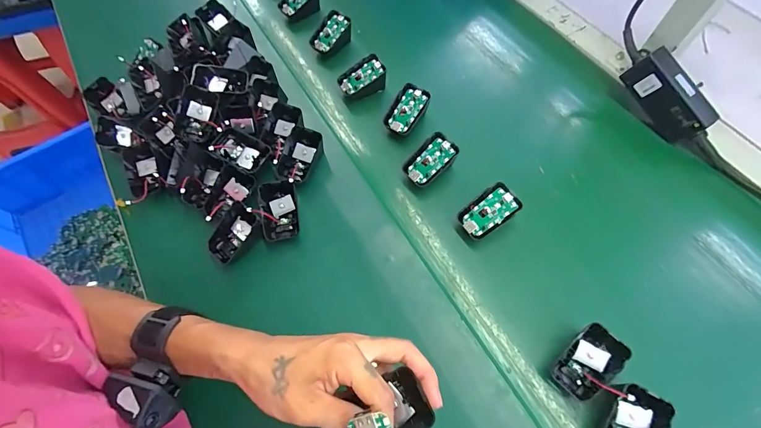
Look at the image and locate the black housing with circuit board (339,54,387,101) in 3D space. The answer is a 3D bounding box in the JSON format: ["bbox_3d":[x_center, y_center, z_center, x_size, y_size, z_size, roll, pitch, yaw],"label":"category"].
[{"bbox_3d":[-0.027,-0.199,0.524,0.068,0.036,0.045,-21,65,-8],"label":"black housing with circuit board"}]

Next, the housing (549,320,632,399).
[{"bbox_3d":[0.204,0.146,0.349,0.045,0.025,0.071,41,101,18],"label":"housing"}]

